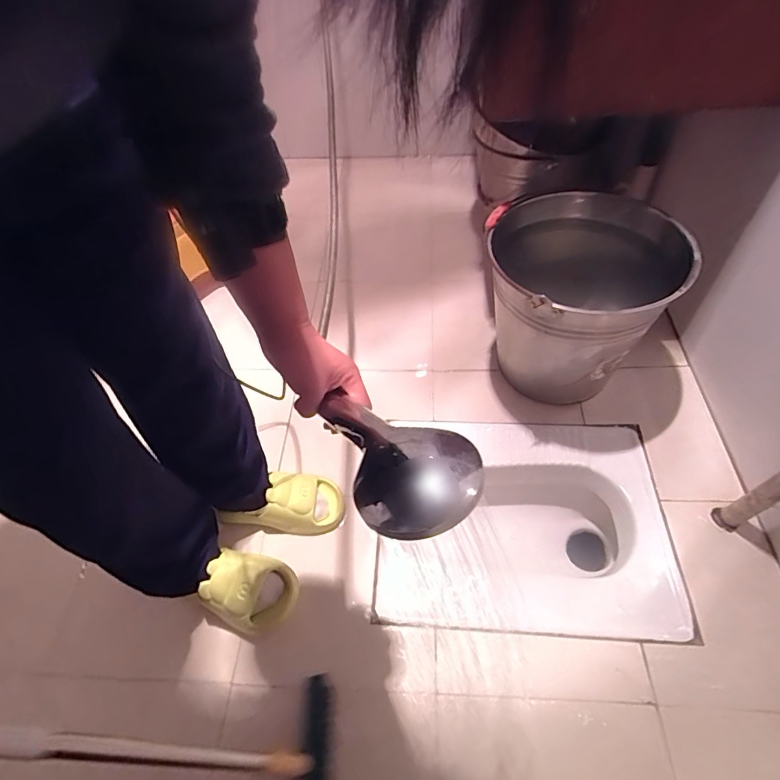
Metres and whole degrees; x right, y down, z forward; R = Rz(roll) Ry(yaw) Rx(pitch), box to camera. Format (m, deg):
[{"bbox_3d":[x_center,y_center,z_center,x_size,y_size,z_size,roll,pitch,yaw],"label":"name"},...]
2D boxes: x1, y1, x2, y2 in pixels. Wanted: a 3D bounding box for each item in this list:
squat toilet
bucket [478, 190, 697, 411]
[{"bbox_3d":[0.241,0.283,0.891,0.488,0.200,0.379,1,54,5],"label":"squat toilet"},{"bbox_3d":[0.352,-0.166,0.900,0.321,0.345,0.337,-3,52,3],"label":"bucket"}]

